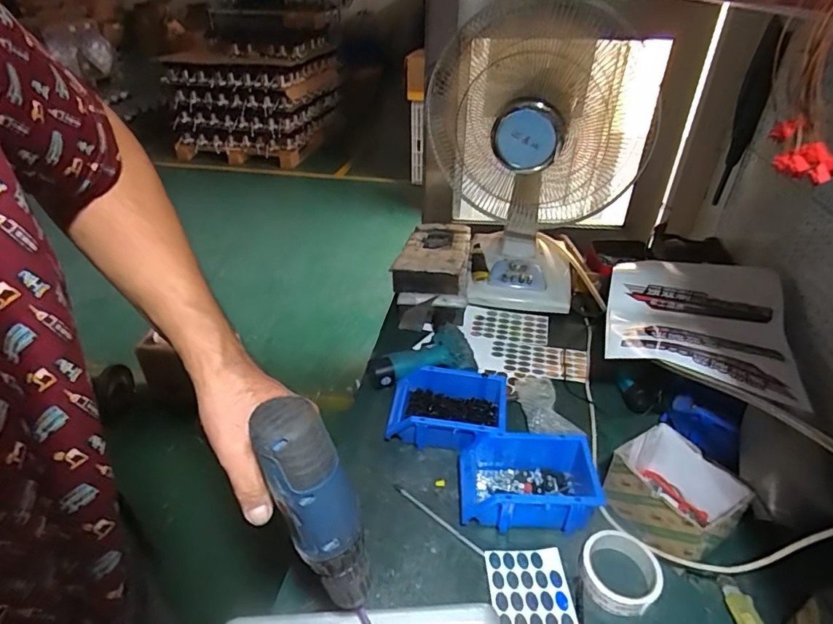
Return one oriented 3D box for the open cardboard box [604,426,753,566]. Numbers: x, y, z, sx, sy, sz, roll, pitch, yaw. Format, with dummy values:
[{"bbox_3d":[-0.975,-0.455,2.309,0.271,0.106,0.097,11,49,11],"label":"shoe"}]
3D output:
[{"bbox_3d":[0.339,0.249,0.668,0.116,0.092,0.143,-21,41,-28],"label":"open cardboard box"}]

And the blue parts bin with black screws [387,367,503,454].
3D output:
[{"bbox_3d":[0.048,0.166,0.809,0.186,0.084,0.124,10,36,12],"label":"blue parts bin with black screws"}]

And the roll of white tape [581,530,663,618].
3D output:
[{"bbox_3d":[0.252,0.324,0.620,0.089,0.031,0.093,1,35,-1],"label":"roll of white tape"}]

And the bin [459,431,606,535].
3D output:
[{"bbox_3d":[0.157,0.242,0.708,0.189,0.075,0.117,3,35,3],"label":"bin"}]

